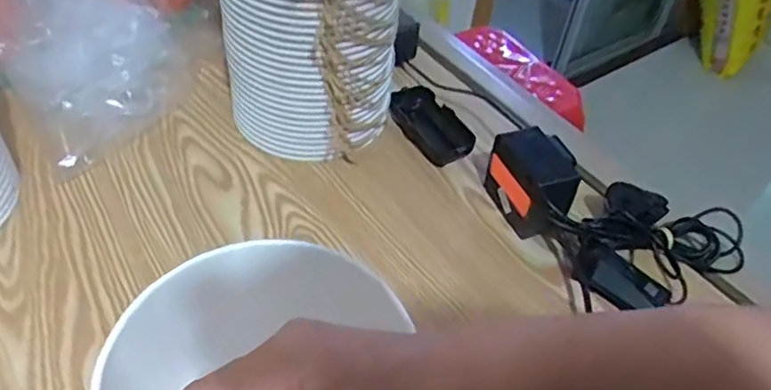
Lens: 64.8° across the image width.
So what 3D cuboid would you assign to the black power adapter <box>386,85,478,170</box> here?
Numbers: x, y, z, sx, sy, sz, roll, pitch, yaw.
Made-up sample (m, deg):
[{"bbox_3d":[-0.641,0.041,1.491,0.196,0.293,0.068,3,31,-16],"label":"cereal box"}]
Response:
[{"bbox_3d":[0.047,-0.076,0.657,0.056,0.026,0.102,-20,52,-24],"label":"black power adapter"}]

